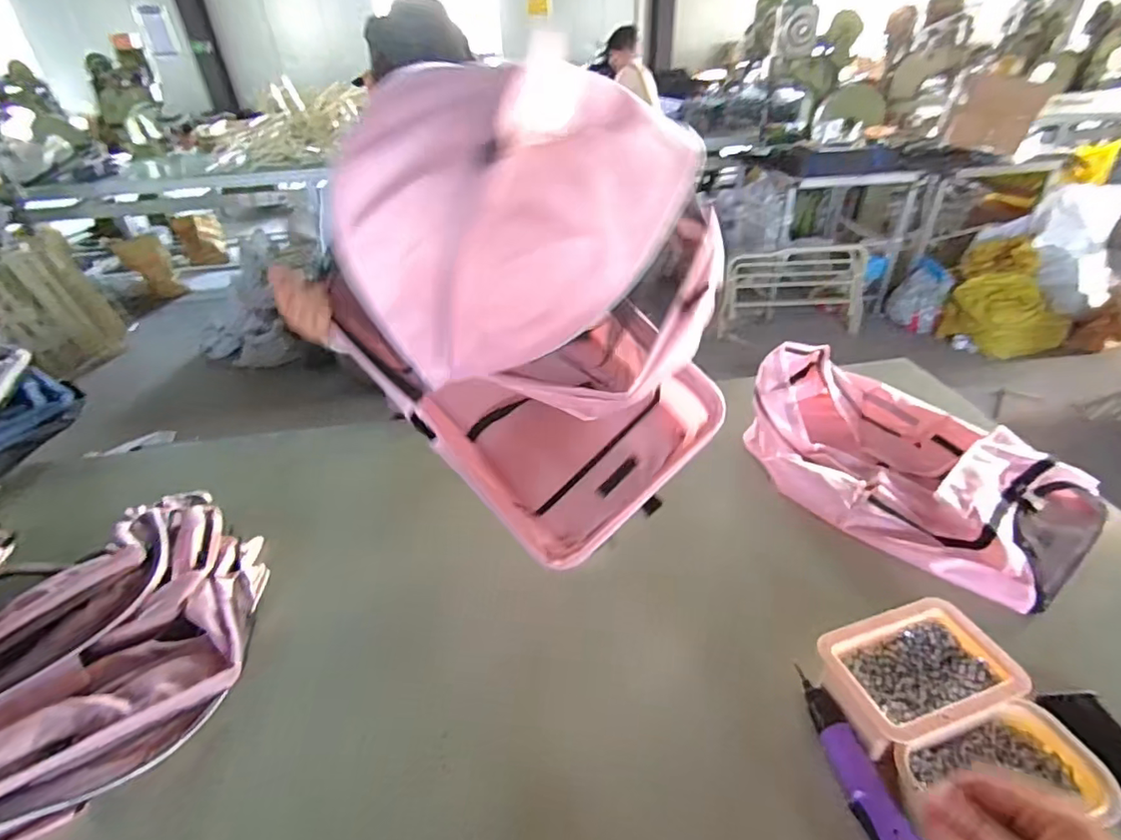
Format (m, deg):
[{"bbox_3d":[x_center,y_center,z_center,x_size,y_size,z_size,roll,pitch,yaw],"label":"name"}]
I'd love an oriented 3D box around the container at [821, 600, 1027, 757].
[{"bbox_3d":[0.438,0.316,0.671,0.212,0.065,0.142,-11,36,-12],"label":"container"}]

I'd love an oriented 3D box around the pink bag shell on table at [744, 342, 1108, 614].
[{"bbox_3d":[0.635,0.057,0.996,0.378,0.163,0.565,-26,42,-29],"label":"pink bag shell on table"}]

